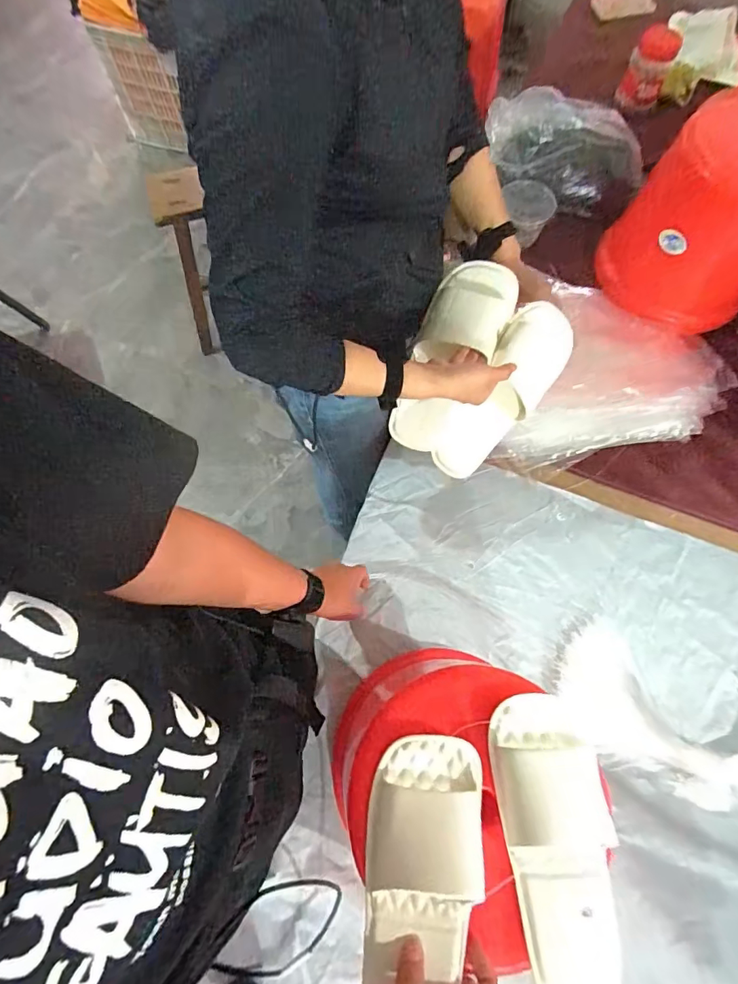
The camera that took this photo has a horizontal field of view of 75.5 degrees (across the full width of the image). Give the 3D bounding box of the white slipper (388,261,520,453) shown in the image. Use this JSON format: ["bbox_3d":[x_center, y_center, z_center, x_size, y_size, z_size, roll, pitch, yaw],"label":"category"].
[{"bbox_3d":[0.107,-0.186,0.674,0.111,0.078,0.278,26,104,8],"label":"white slipper"}]

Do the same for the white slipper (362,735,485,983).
[{"bbox_3d":[0.044,0.323,0.396,0.092,0.060,0.209,9,74,2],"label":"white slipper"}]

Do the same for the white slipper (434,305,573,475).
[{"bbox_3d":[0.194,-0.146,0.714,0.104,0.060,0.274,31,102,-19],"label":"white slipper"}]

